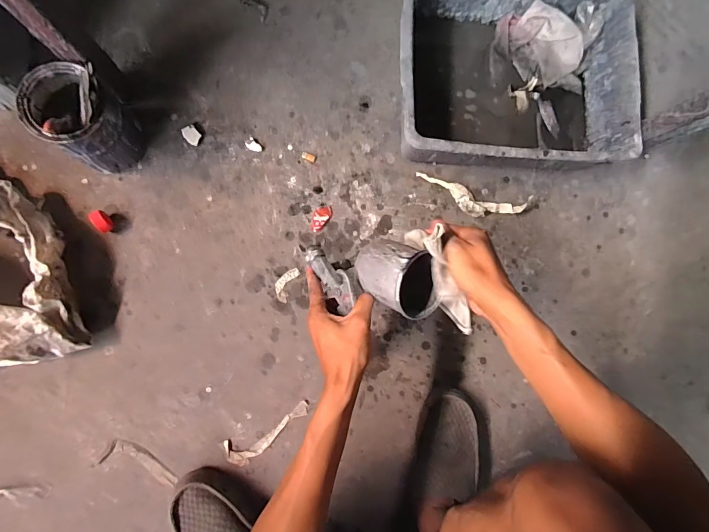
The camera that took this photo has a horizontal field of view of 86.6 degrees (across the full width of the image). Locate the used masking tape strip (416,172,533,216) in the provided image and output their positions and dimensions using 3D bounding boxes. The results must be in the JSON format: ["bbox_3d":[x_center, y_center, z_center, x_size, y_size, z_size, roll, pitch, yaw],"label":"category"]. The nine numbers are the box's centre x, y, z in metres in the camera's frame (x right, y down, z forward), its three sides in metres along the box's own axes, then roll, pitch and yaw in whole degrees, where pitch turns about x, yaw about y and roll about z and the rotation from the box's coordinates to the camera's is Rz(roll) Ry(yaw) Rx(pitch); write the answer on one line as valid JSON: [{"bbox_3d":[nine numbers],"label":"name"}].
[{"bbox_3d":[0.214,-0.121,0.682,0.207,0.025,0.053,13,84,-5],"label":"used masking tape strip"}]

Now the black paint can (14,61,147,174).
[{"bbox_3d":[-0.394,-0.214,0.554,0.109,0.156,0.100,0,85,-6],"label":"black paint can"}]

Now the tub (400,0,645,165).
[{"bbox_3d":[0.262,-0.319,0.652,0.386,0.125,0.305,2,85,-6],"label":"tub"}]

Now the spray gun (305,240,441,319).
[{"bbox_3d":[0.016,0.012,0.450,0.161,0.074,0.083,6,84,27],"label":"spray gun"}]

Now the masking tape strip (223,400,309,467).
[{"bbox_3d":[-0.137,0.271,0.611,0.145,0.007,0.044,-28,89,-8],"label":"masking tape strip"}]

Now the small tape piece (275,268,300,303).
[{"bbox_3d":[-0.117,0.030,0.638,0.027,0.004,0.060,25,83,-4],"label":"small tape piece"}]

